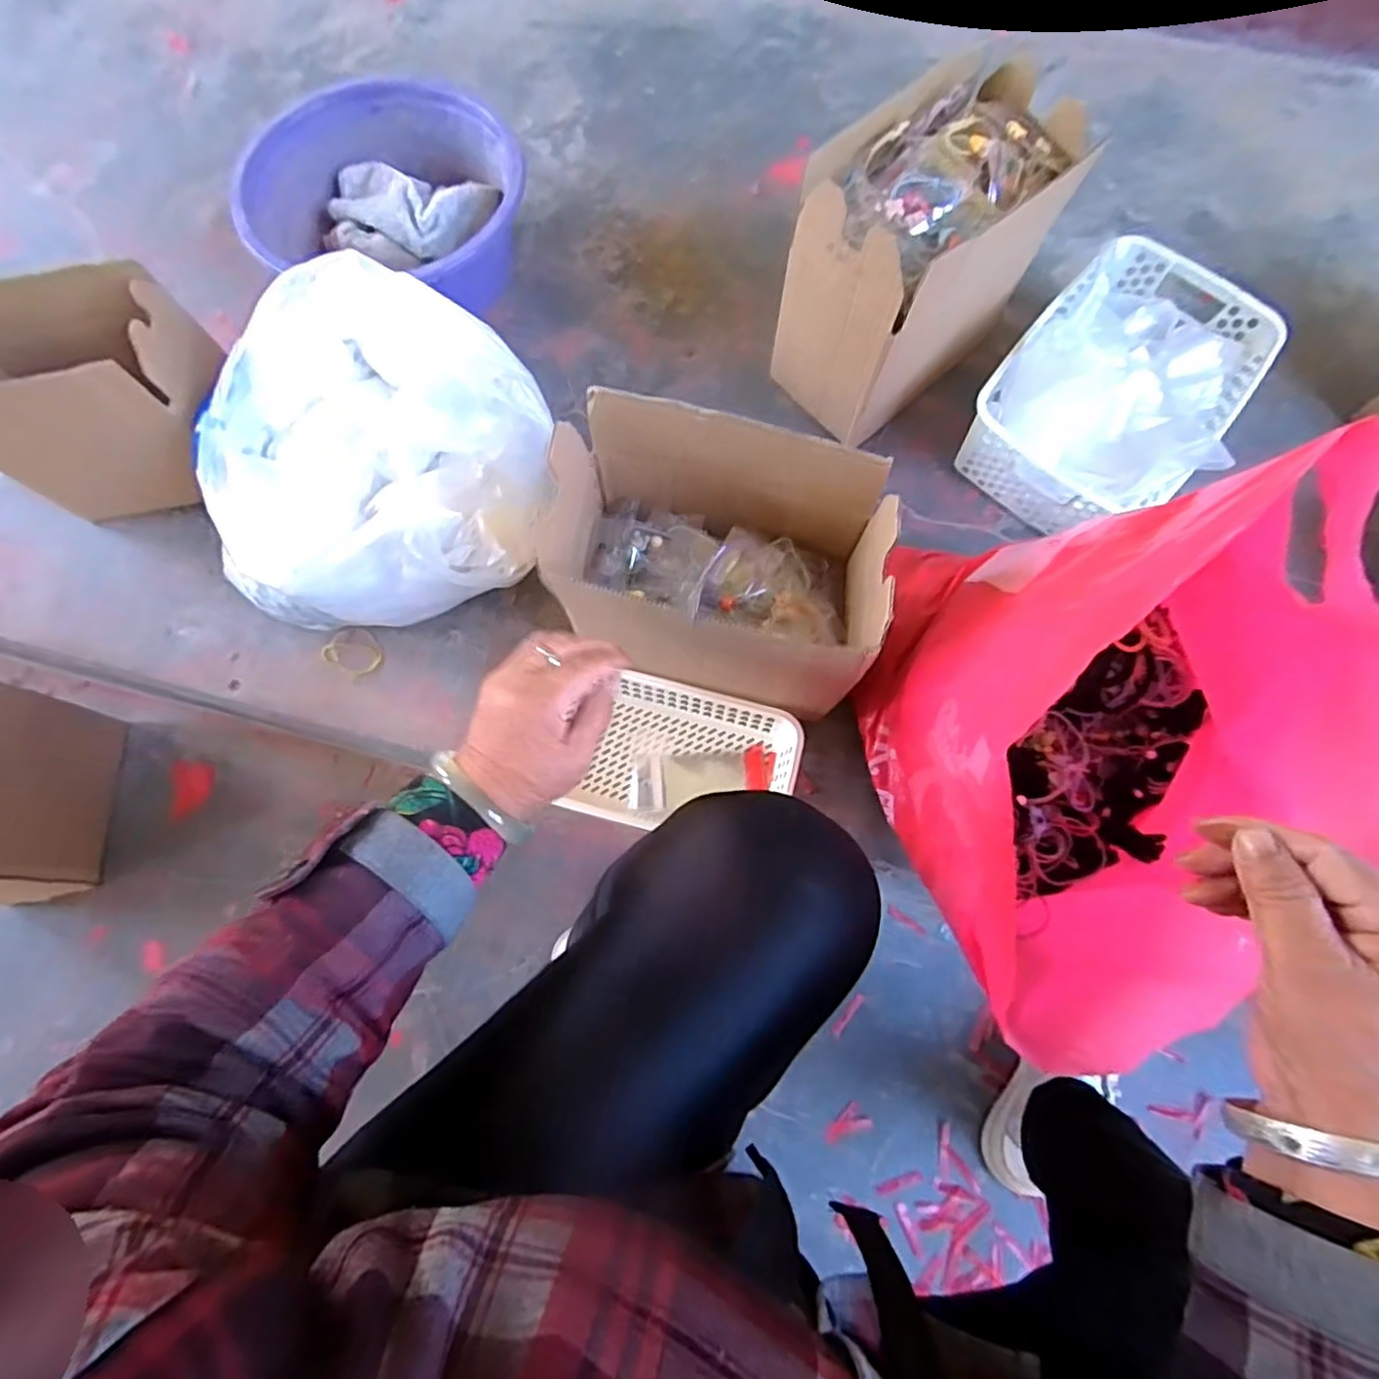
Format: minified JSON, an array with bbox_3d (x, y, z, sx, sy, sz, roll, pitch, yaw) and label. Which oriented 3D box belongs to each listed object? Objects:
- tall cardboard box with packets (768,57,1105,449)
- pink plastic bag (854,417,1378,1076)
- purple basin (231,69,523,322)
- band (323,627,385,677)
[{"bbox_3d":[0.217,-0.400,0.644,0.244,0.229,0.147,-41,78,-11],"label":"tall cardboard box with packets"},{"bbox_3d":[0.279,0.020,0.452,0.245,0.272,0.385,-5,73,-2],"label":"pink plastic bag"},{"bbox_3d":[-0.305,-0.527,0.717,0.255,0.093,0.237,0,73,0],"label":"purple basin"},{"bbox_3d":[-0.324,-0.037,0.647,0.054,0.009,0.043,28,81,3],"label":"band"}]

